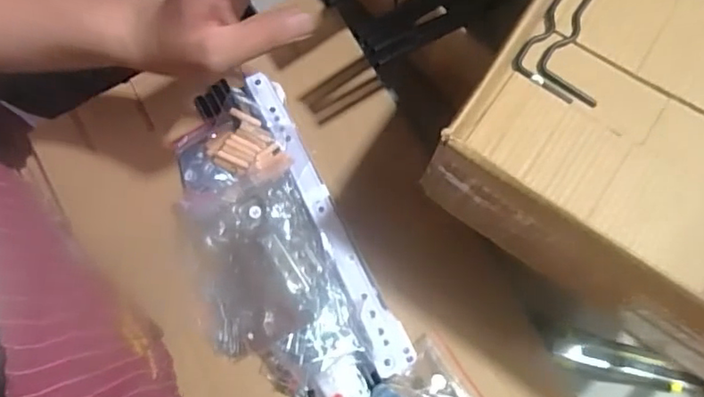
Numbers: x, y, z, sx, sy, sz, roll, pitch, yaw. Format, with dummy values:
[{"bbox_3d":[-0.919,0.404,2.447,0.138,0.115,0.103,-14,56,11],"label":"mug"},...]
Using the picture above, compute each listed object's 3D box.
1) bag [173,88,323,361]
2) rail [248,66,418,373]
[{"bbox_3d":[-0.096,0.022,0.503,0.115,0.051,0.219,-15,77,-2],"label":"bag"},{"bbox_3d":[-0.023,0.015,0.514,0.031,0.029,0.295,-24,78,-4],"label":"rail"}]

